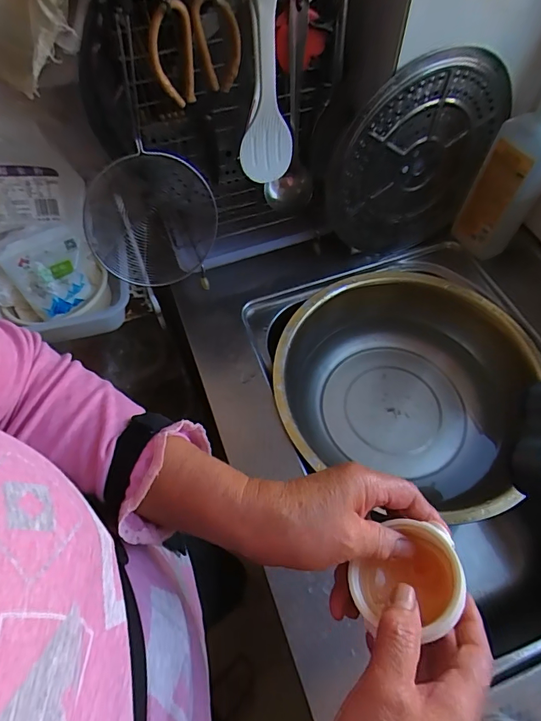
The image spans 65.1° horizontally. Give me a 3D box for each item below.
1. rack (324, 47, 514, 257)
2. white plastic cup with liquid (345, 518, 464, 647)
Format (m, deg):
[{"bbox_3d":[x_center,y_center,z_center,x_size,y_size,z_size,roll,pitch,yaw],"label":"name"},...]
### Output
[{"bbox_3d":[0.214,-0.292,0.634,0.253,0.285,0.031,-4,47,-28],"label":"rack"},{"bbox_3d":[0.088,0.140,0.274,0.069,0.028,0.064,-1,60,1],"label":"white plastic cup with liquid"}]

